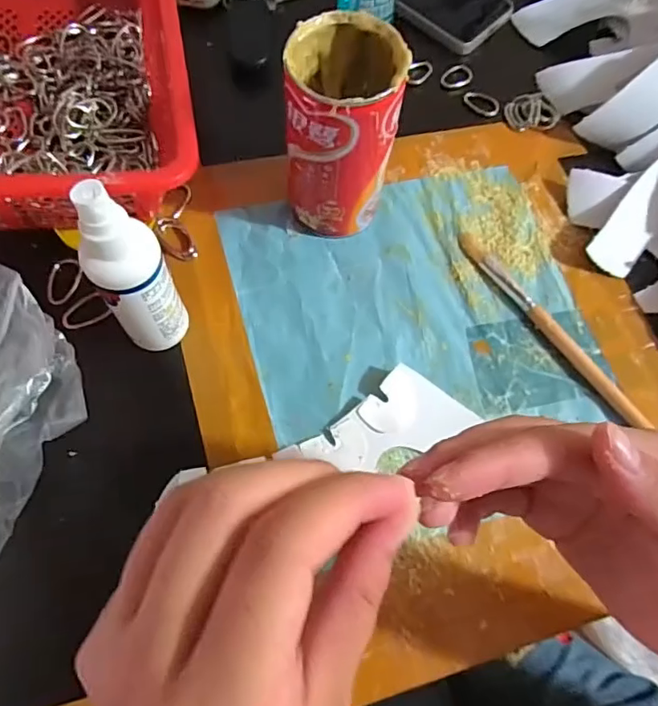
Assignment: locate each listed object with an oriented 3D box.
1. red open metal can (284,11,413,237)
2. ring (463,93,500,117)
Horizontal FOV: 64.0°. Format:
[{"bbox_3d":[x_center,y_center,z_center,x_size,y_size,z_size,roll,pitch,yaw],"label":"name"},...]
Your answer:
[{"bbox_3d":[0.008,-0.131,0.324,0.061,0.116,0.067,1,70,-1],"label":"red open metal can"},{"bbox_3d":[0.121,-0.199,0.420,0.030,0.008,0.016,34,72,11],"label":"ring"}]

